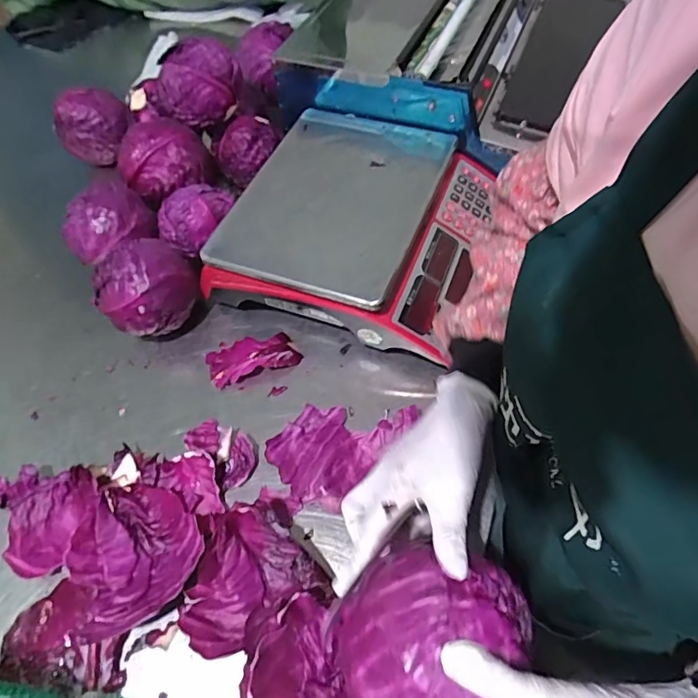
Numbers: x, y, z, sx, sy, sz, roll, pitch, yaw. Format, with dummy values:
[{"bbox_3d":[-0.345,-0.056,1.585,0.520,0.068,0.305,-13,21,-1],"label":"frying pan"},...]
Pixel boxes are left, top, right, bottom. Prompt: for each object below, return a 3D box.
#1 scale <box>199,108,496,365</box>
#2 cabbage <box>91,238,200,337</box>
[{"bbox_3d":[0.010,-0.157,0.630,0.284,0.117,0.298,18,59,15],"label":"scale"},{"bbox_3d":[-0.241,-0.065,0.597,0.094,0.112,0.108,33,64,23],"label":"cabbage"}]

